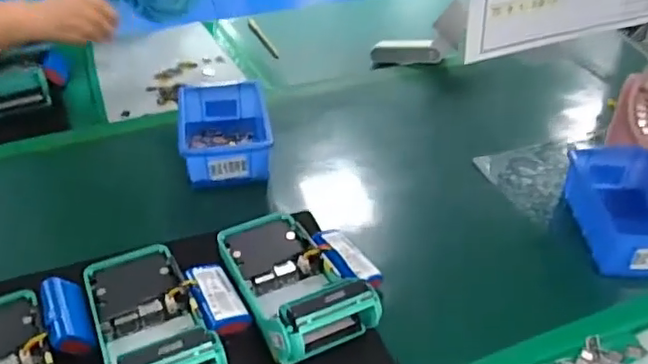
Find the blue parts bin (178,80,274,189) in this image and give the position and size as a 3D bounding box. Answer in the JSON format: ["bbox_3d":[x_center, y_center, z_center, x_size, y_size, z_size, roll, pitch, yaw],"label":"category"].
[{"bbox_3d":[-0.115,-0.055,0.698,0.094,0.059,0.146,-4,38,-9],"label":"blue parts bin"}]

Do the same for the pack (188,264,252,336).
[{"bbox_3d":[-0.089,0.092,0.496,0.036,0.017,0.073,-18,43,-25],"label":"pack"}]

